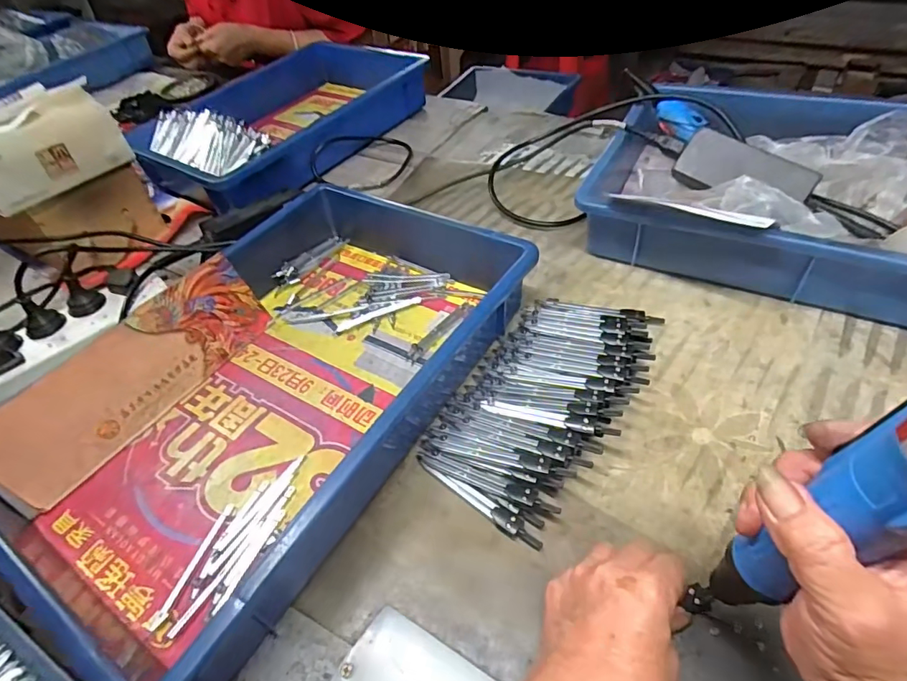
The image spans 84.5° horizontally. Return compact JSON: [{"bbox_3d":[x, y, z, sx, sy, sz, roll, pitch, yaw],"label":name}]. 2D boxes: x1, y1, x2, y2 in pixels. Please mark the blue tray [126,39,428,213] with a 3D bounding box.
[{"bbox_3d":[-0.258,-0.366,0.806,0.278,0.089,0.457,22,54,23],"label":"blue tray"}]

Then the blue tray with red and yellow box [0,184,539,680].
[{"bbox_3d":[-0.151,0.025,0.437,0.278,0.078,0.425,23,54,24],"label":"blue tray with red and yellow box"}]

